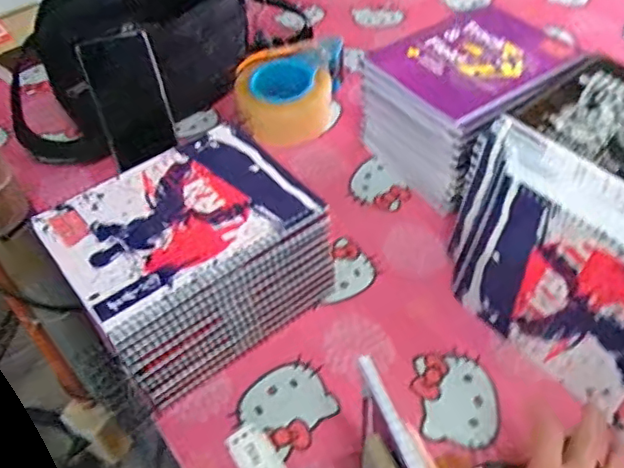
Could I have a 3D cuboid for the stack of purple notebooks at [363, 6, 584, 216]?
[{"bbox_3d":[0.179,-0.149,0.673,0.200,0.119,0.169,-27,53,-21],"label":"stack of purple notebooks"}]

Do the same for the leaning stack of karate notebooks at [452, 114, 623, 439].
[{"bbox_3d":[0.218,0.031,0.496,0.091,0.148,0.247,-31,54,-23],"label":"leaning stack of karate notebooks"}]

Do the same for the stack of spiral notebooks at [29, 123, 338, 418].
[{"bbox_3d":[-0.106,0.026,0.527,0.198,0.130,0.148,-32,55,-24],"label":"stack of spiral notebooks"}]

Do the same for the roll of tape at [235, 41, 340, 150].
[{"bbox_3d":[-0.028,-0.187,0.759,0.134,0.075,0.134,-1,48,1],"label":"roll of tape"}]

